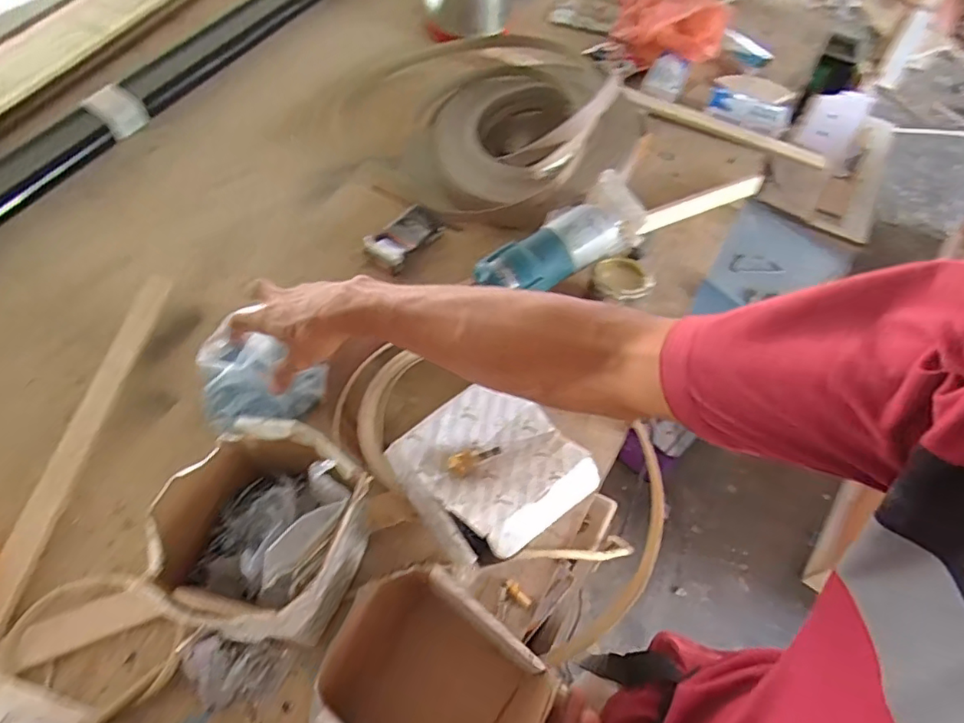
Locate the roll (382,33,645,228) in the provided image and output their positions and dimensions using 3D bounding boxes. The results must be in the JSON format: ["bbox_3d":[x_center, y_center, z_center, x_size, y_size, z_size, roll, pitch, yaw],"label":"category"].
[{"bbox_3d":[0.040,-0.387,0.839,0.382,0.106,0.399,5,58,-1],"label":"roll"}]

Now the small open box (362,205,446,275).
[{"bbox_3d":[-0.101,-0.168,0.744,0.057,0.027,0.111,31,61,15],"label":"small open box"}]

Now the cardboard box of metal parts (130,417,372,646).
[{"bbox_3d":[-0.179,0.148,0.476,0.141,0.137,0.158,22,59,10],"label":"cardboard box of metal parts"}]

